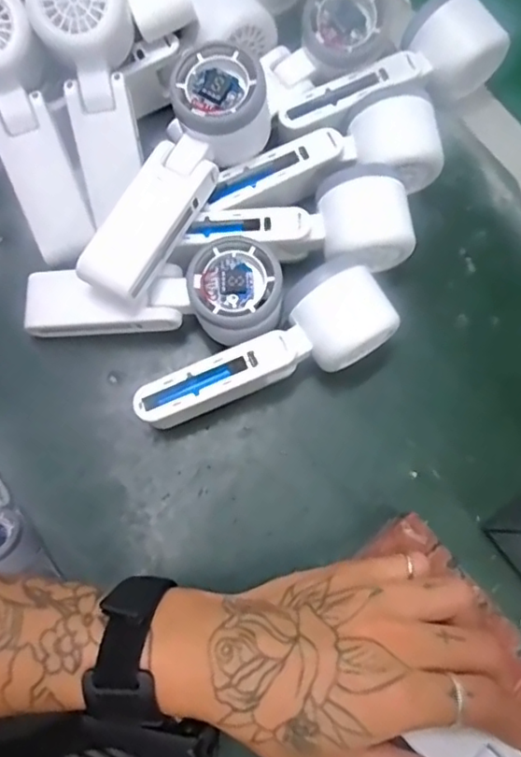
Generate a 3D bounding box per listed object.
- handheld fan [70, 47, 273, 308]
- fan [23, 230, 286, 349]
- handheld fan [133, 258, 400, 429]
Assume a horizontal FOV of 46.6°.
[{"bbox_3d":[-0.049,-0.125,0.366,0.053,0.044,0.163,28,76,6],"label":"handheld fan"},{"bbox_3d":[-0.068,-0.051,0.386,0.168,0.042,0.066,-3,74,12],"label":"fan"},{"bbox_3d":[0.003,-0.011,0.375,0.158,0.055,0.057,-32,77,-9],"label":"handheld fan"}]

